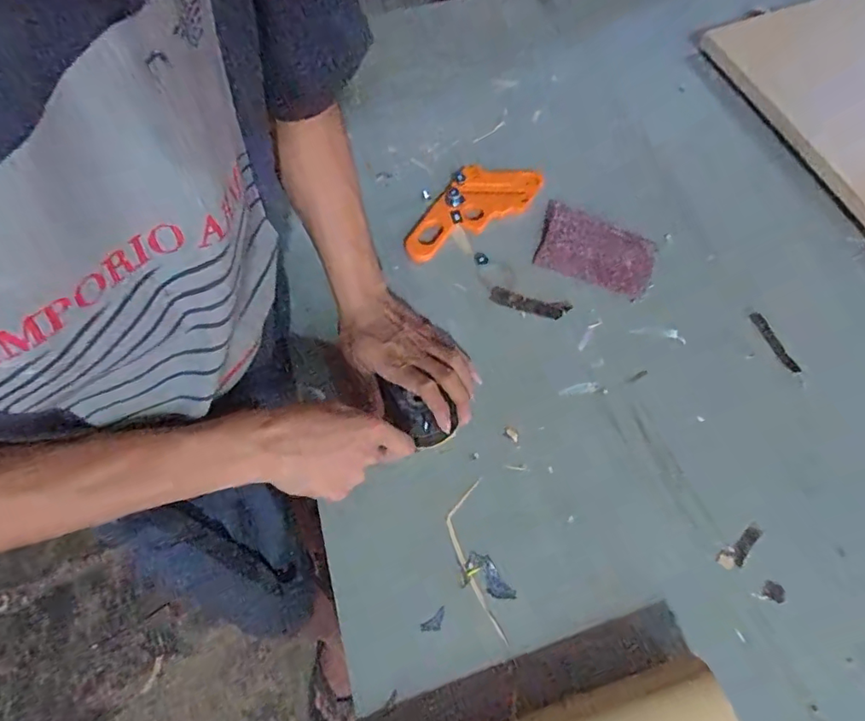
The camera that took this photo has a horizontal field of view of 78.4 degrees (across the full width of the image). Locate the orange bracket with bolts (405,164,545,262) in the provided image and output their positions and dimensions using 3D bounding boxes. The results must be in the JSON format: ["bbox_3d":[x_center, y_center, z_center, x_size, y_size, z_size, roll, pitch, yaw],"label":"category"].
[{"bbox_3d":[0.040,-0.187,0.627,0.183,0.017,0.082,-29,66,-16],"label":"orange bracket with bolts"}]

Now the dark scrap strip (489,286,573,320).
[{"bbox_3d":[0.105,-0.061,0.572,0.085,0.006,0.023,17,62,8],"label":"dark scrap strip"}]

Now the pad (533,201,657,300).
[{"bbox_3d":[0.181,-0.123,0.593,0.128,0.016,0.084,24,64,11],"label":"pad"}]

